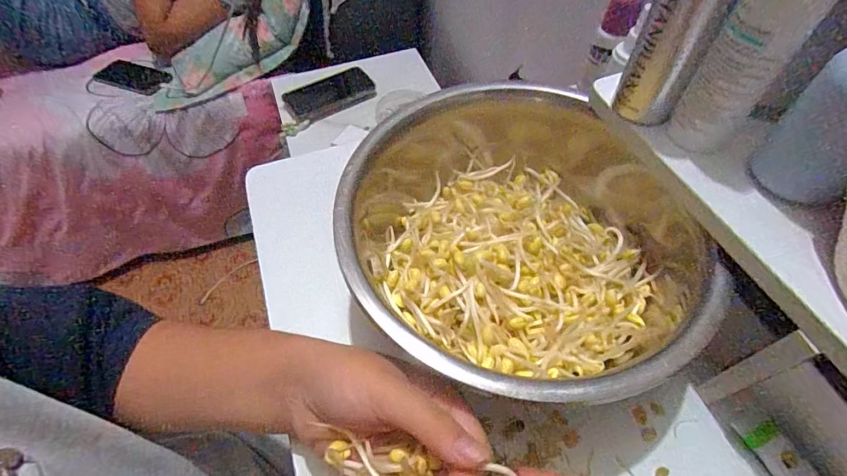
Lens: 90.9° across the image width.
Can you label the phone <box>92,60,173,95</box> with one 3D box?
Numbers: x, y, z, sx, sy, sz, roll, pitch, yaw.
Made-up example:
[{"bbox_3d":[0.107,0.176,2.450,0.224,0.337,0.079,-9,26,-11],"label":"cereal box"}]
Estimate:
[{"bbox_3d":[-0.642,-0.356,0.921,0.162,0.012,0.075,17,56,13],"label":"phone"}]

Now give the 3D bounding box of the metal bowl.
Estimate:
[{"bbox_3d":[0.052,0.004,0.295,0.205,0.091,0.237,-7,54,-5],"label":"metal bowl"}]

